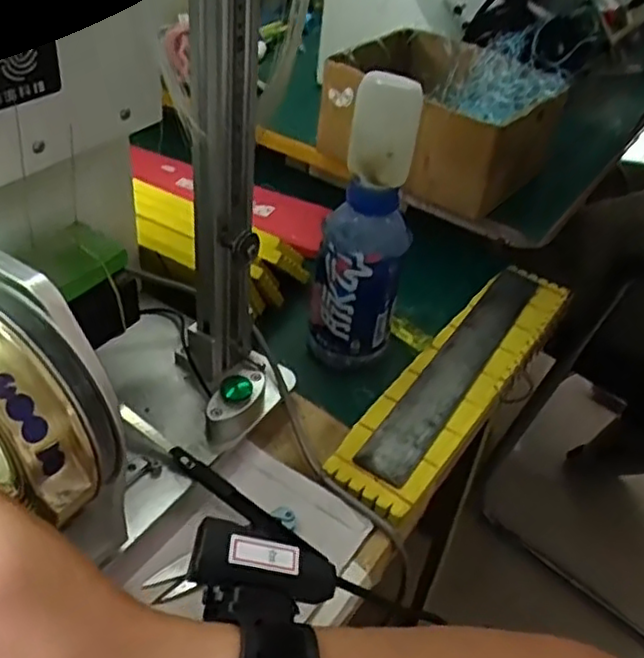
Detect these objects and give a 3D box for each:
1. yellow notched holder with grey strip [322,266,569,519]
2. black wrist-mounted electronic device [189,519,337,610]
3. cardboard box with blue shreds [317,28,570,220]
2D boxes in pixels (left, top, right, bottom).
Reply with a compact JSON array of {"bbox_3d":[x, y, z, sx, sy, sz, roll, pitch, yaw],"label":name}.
[{"bbox_3d":[0.121,0.031,0.588,0.073,0.014,0.330,28,43,23],"label":"yellow notched holder with grey strip"},{"bbox_3d":[-0.028,0.112,0.334,0.069,0.017,0.030,7,39,-1],"label":"black wrist-mounted electronic device"},{"bbox_3d":[0.122,-0.215,0.684,0.198,0.125,0.149,31,45,26],"label":"cardboard box with blue shreds"}]

